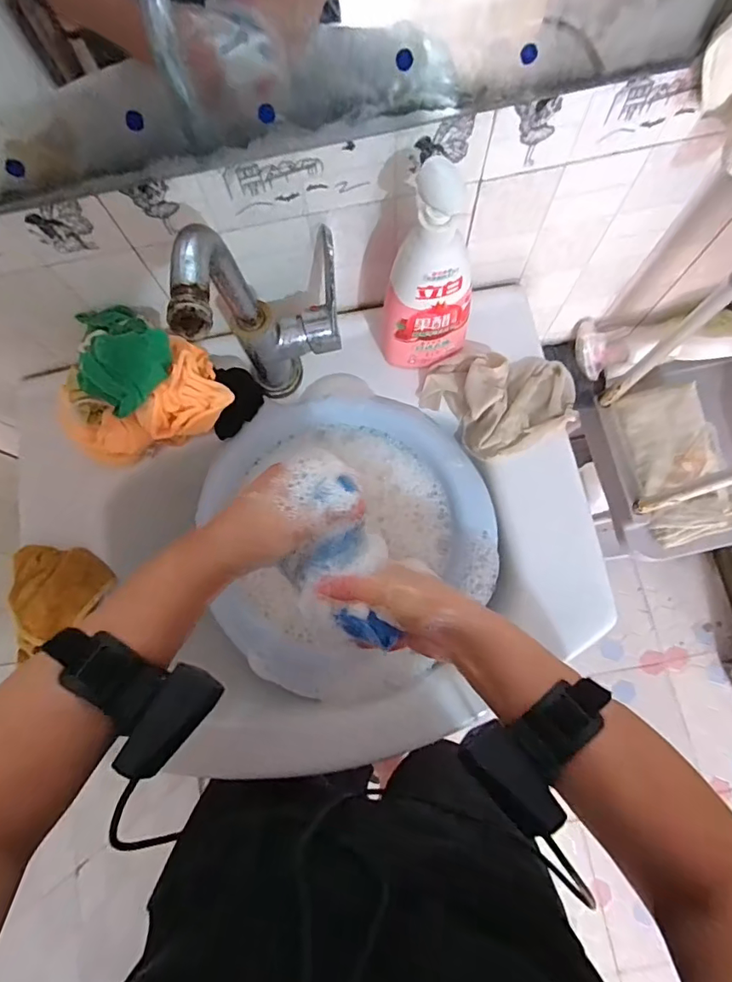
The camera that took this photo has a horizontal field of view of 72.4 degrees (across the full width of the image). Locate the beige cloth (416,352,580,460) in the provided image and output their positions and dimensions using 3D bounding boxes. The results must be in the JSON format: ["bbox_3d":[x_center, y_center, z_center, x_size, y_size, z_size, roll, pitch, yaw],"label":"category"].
[{"bbox_3d":[0.139,-0.095,0.520,0.161,0.047,0.114,0,77,2],"label":"beige cloth"}]

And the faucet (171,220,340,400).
[{"bbox_3d":[-0.070,-0.125,0.421,0.106,0.248,0.104,-13,75,-2],"label":"faucet"}]

